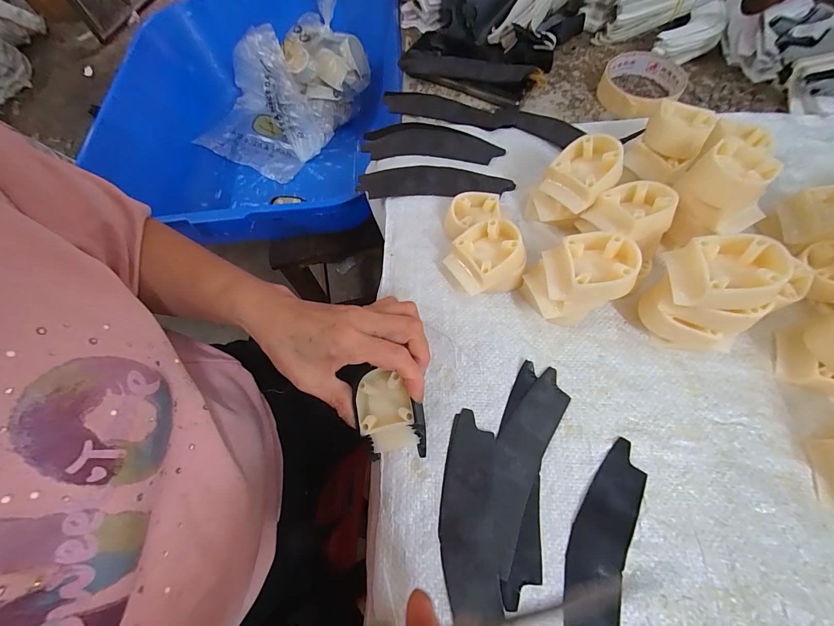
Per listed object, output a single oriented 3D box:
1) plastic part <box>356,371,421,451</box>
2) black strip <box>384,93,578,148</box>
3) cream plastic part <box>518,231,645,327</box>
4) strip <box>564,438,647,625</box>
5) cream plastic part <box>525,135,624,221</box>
[{"bbox_3d":[-0.024,0.072,0.267,0.039,0.022,0.060,-12,66,-3],"label":"plastic part"},{"bbox_3d":[0.067,-0.223,0.397,0.217,0.005,0.047,16,68,10],"label":"black strip"},{"bbox_3d":[0.124,-0.025,0.277,0.063,0.064,0.049,-6,66,0],"label":"cream plastic part"},{"bbox_3d":[0.118,0.160,0.228,0.037,0.005,0.150,19,68,11],"label":"strip"},{"bbox_3d":[0.139,-0.113,0.314,0.054,0.065,0.054,-1,66,2],"label":"cream plastic part"}]

